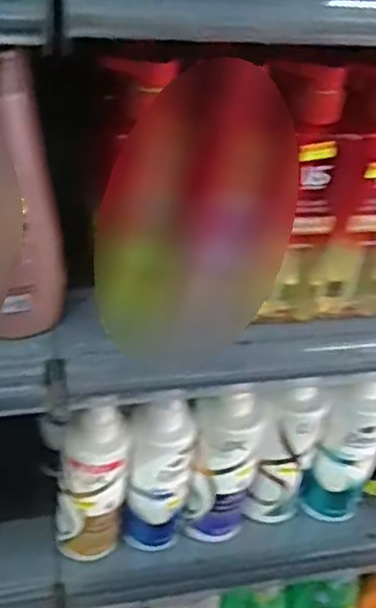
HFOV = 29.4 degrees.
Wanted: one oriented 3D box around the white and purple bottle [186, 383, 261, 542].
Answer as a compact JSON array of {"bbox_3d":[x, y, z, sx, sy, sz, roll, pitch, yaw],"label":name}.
[{"bbox_3d":[0.042,0.180,0.770,0.057,0.201,0.052,15,39,9],"label":"white and purple bottle"}]

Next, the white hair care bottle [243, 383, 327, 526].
[{"bbox_3d":[0.111,0.170,0.797,0.054,0.204,0.049,18,39,13],"label":"white hair care bottle"}]

